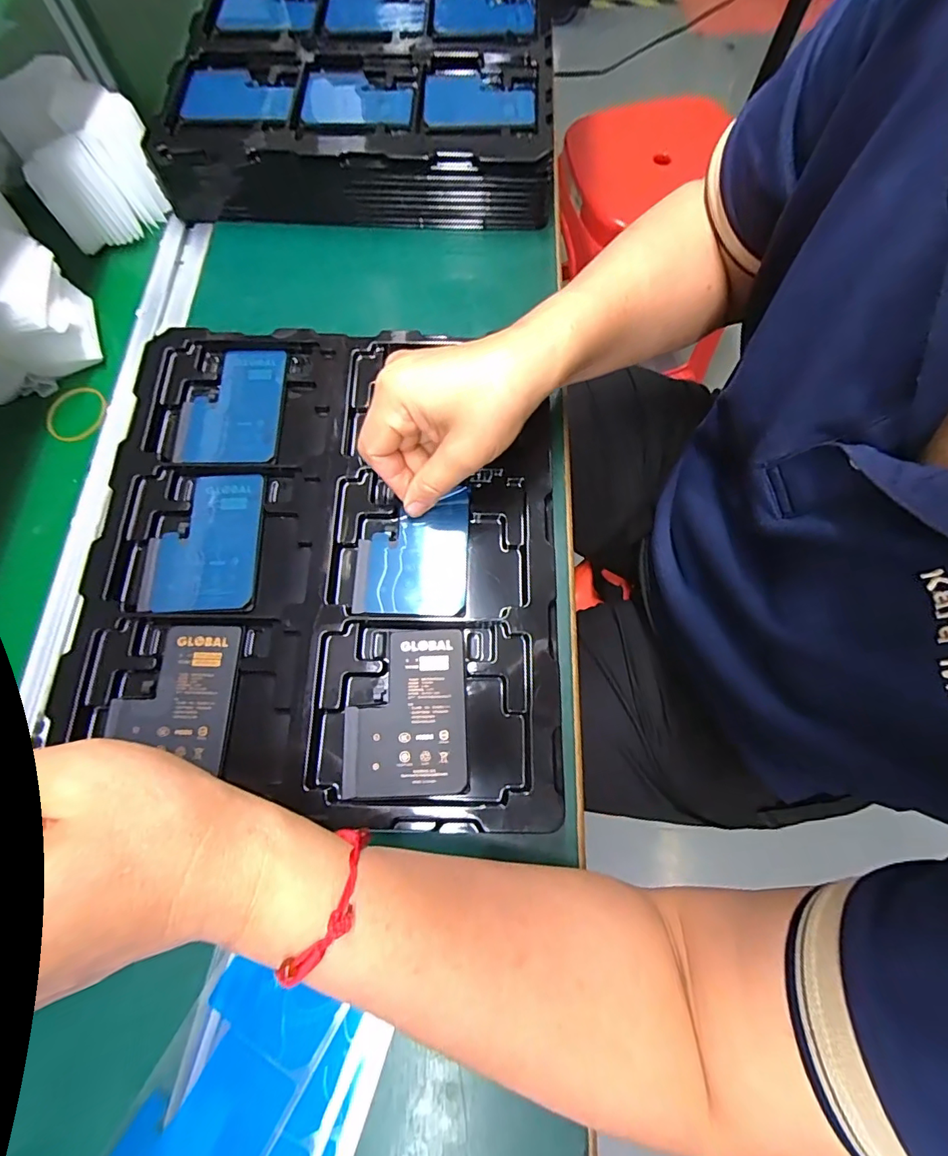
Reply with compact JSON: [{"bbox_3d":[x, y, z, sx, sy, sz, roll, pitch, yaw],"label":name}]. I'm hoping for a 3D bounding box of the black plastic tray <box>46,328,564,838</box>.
[{"bbox_3d":[-0.094,-0.021,0.308,0.273,0.022,0.310,0,71,2],"label":"black plastic tray"}]

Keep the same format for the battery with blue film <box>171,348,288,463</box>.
[{"bbox_3d":[-0.167,-0.120,0.349,0.070,0.004,0.090,0,71,2],"label":"battery with blue film"}]

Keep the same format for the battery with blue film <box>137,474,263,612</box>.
[{"bbox_3d":[-0.168,-0.023,0.313,0.067,0.005,0.089,-2,71,1],"label":"battery with blue film"}]

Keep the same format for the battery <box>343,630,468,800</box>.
[{"bbox_3d":[-0.038,0.073,0.281,0.066,0.004,0.088,-2,71,1],"label":"battery"}]

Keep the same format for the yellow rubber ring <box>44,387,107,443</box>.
[{"bbox_3d":[-0.300,-0.125,0.382,0.044,0.004,0.048,0,68,-1],"label":"yellow rubber ring"}]

